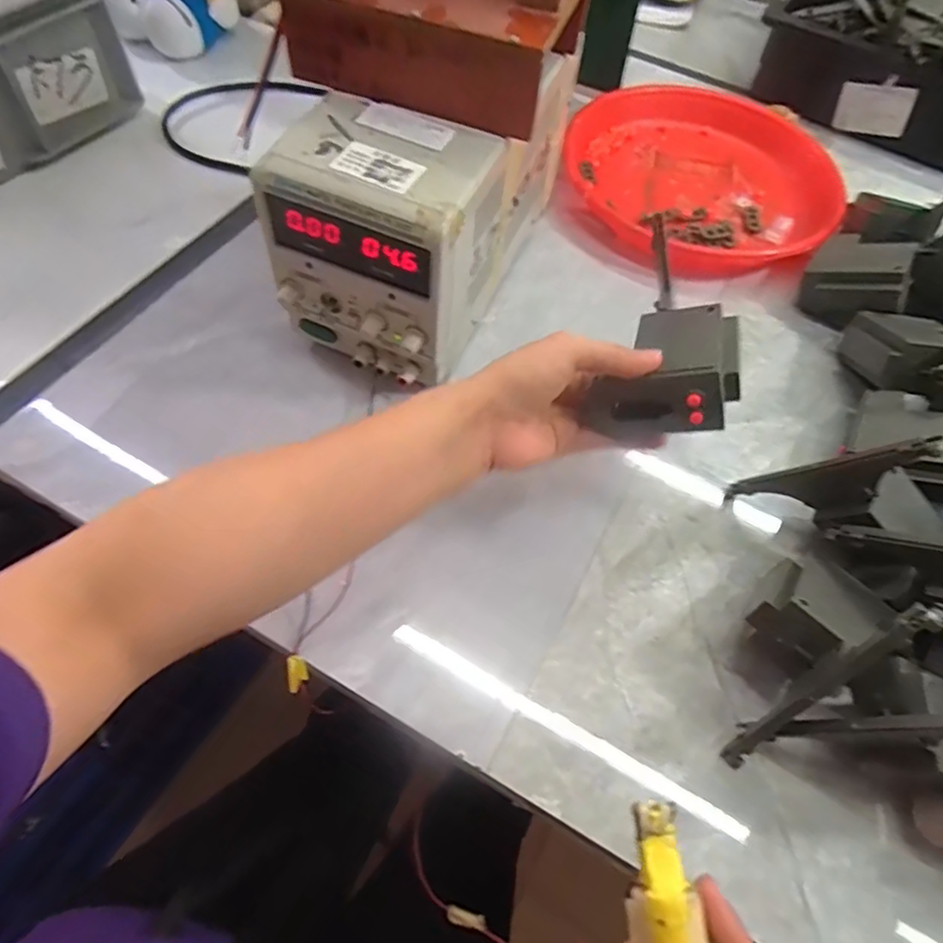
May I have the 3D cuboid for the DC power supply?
[{"bbox_3d":[-0.029,-0.209,0.470,0.123,0.151,0.265,22,60,9],"label":"DC power supply"}]

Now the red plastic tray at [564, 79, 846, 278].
[{"bbox_3d":[0.229,-0.298,0.614,0.262,0.035,0.265,39,64,18],"label":"red plastic tray"}]

